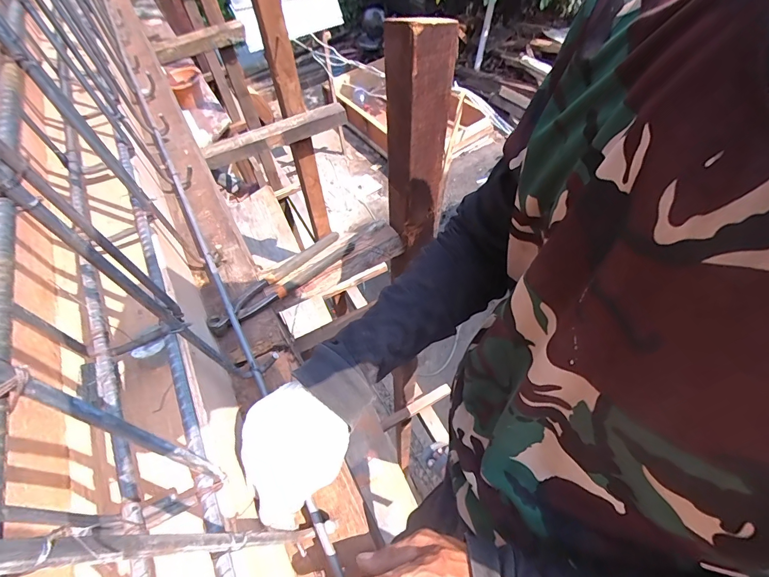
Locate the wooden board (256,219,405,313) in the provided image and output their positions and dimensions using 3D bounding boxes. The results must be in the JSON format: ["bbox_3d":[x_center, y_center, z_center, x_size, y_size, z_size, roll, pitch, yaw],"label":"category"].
[{"bbox_3d":[-0.080,-0.041,0.579,0.213,0.035,0.067,-27,58,-13],"label":"wooden board"}]

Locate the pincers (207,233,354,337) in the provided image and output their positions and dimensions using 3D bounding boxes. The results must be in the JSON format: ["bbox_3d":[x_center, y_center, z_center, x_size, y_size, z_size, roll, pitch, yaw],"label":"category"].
[{"bbox_3d":[-0.146,-0.013,0.540,0.227,0.026,0.050,-40,62,-20],"label":"pincers"}]

